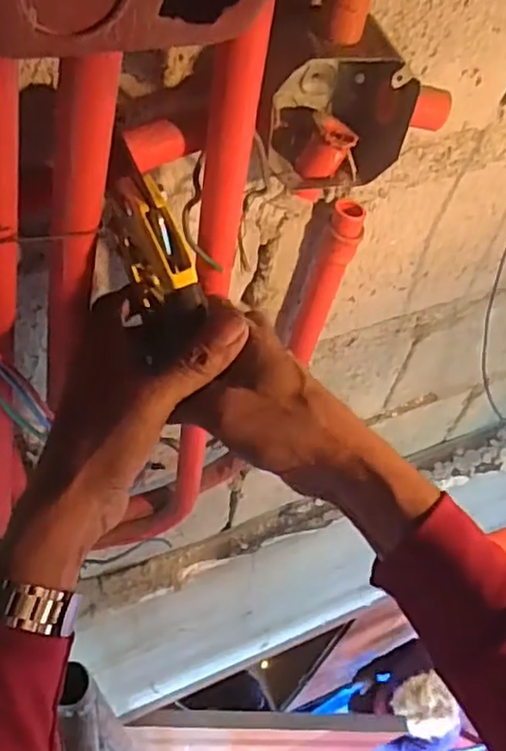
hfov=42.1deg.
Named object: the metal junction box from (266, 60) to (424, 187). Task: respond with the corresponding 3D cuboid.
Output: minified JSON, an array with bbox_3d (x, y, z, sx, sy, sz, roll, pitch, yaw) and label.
[{"bbox_3d":[0.051,-0.165,0.407,0.073,0.079,0.060,-11,57,-13],"label":"metal junction box"}]

